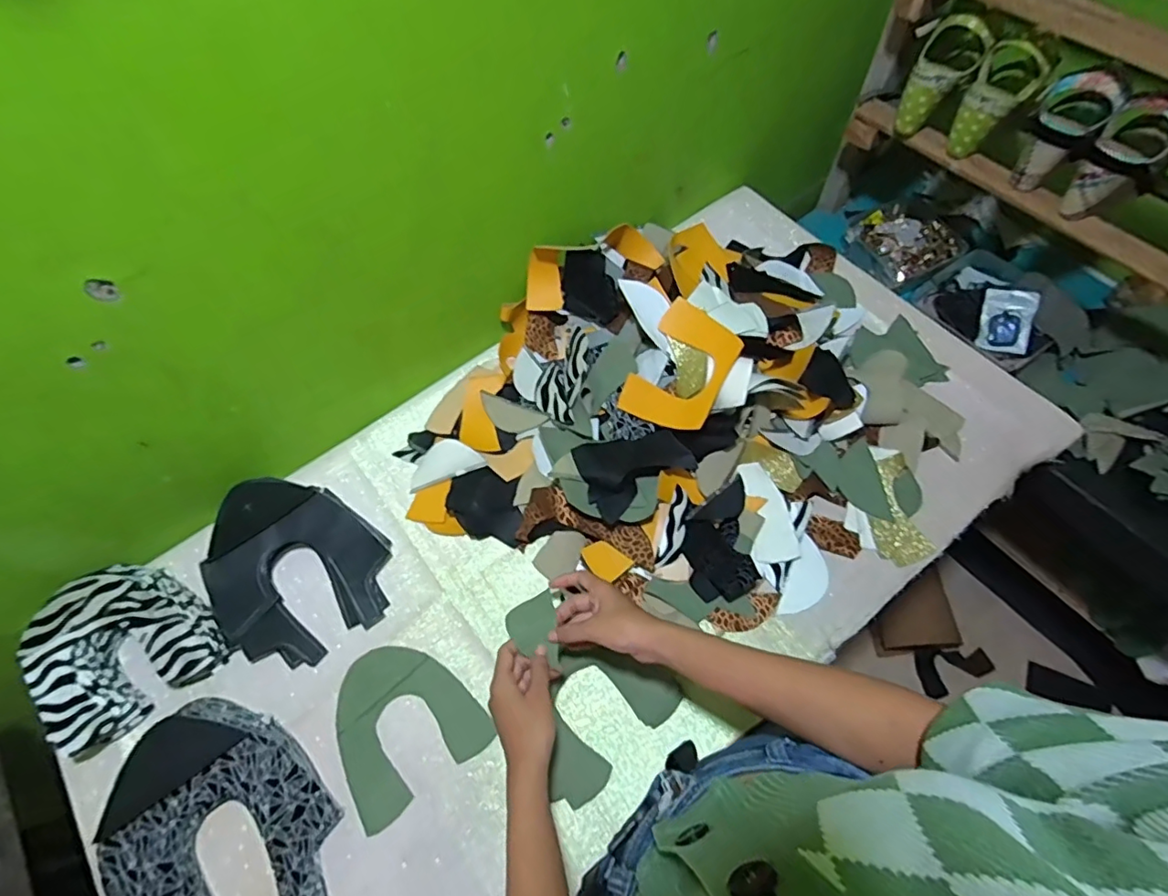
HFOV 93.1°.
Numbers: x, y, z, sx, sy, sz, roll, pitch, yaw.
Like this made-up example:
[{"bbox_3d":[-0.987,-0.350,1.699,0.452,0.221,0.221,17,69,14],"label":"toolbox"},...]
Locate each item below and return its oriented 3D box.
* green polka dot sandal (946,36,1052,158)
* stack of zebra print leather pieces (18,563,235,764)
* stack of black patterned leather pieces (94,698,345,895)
[{"bbox_3d":[0.562,-0.474,0.757,0.078,0.133,0.075,33,68,17],"label":"green polka dot sandal"},{"bbox_3d":[-0.519,0.218,0.617,0.168,0.066,0.162,-39,68,-16],"label":"stack of zebra print leather pieces"},{"bbox_3d":[-0.370,0.377,0.549,0.191,0.059,0.249,-39,68,-16],"label":"stack of black patterned leather pieces"}]

